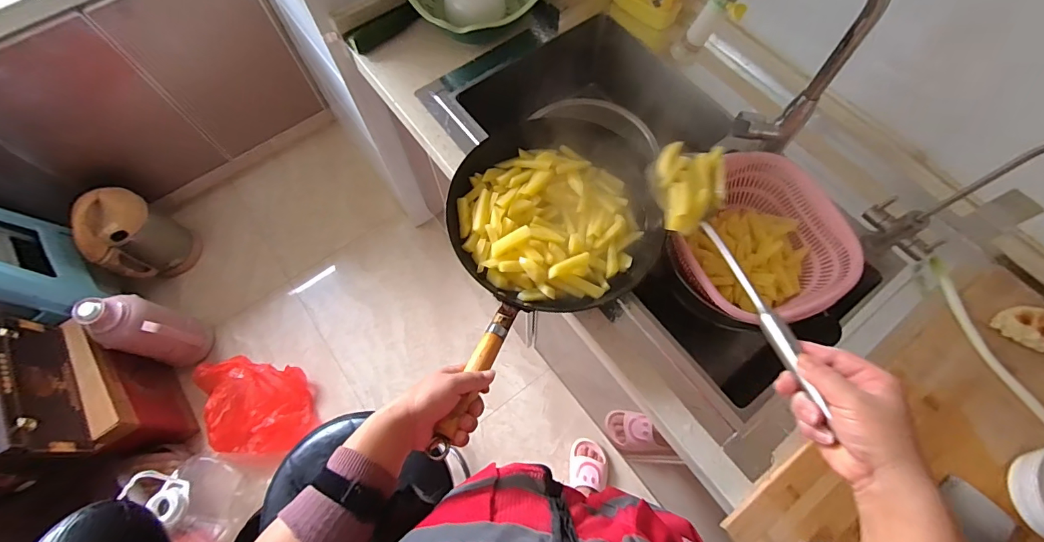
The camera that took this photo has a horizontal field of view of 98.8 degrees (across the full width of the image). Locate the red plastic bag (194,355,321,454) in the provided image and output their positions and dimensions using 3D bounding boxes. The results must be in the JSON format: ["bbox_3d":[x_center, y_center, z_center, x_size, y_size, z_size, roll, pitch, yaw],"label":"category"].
[{"bbox_3d":[-0.772,0.392,1.316,0.253,0.144,0.288,-20,69,-7],"label":"red plastic bag"}]

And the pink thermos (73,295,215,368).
[{"bbox_3d":[-1.055,0.177,1.288,0.123,0.336,0.145,17,69,8],"label":"pink thermos"}]

